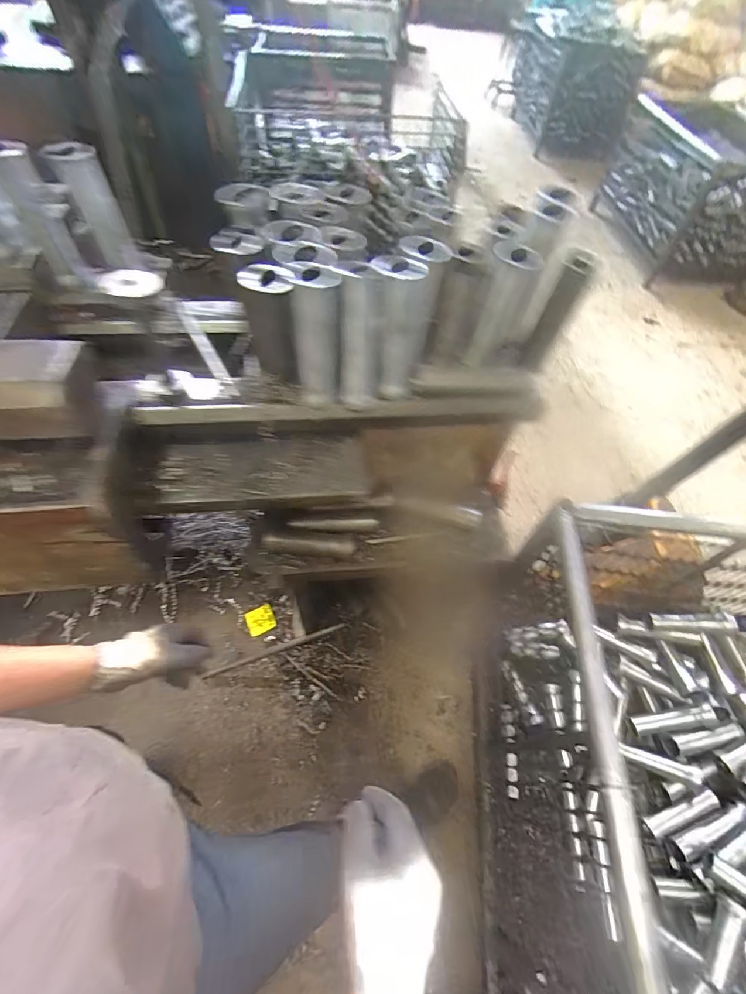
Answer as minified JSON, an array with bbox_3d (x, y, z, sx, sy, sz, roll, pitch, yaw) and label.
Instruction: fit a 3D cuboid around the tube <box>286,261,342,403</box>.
[{"bbox_3d":[-0.076,-0.219,0.554,0.059,0.172,0.065,-4,58,-6],"label":"tube"}]

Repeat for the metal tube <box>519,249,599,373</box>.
[{"bbox_3d":[0.281,-0.280,0.634,0.049,0.182,0.037,16,58,7],"label":"metal tube"}]

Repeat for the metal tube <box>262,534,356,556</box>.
[{"bbox_3d":[-0.129,0.097,0.833,0.184,0.027,0.034,1,58,-2],"label":"metal tube"}]

